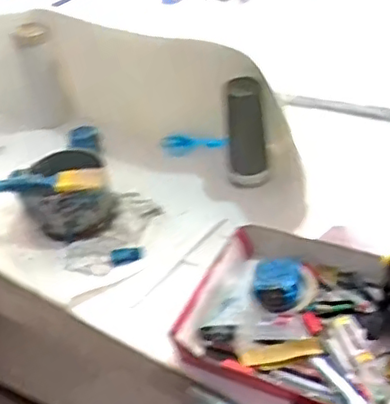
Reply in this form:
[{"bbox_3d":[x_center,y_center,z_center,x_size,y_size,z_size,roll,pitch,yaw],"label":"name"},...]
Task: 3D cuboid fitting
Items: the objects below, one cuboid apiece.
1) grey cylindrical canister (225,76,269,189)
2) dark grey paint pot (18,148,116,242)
[{"bbox_3d":[0.087,-0.114,1.059,0.066,0.206,0.060,-3,39,7],"label":"grey cylindrical canister"},{"bbox_3d":[-0.212,-0.016,1.056,0.139,0.090,0.139,-5,39,4],"label":"dark grey paint pot"}]

